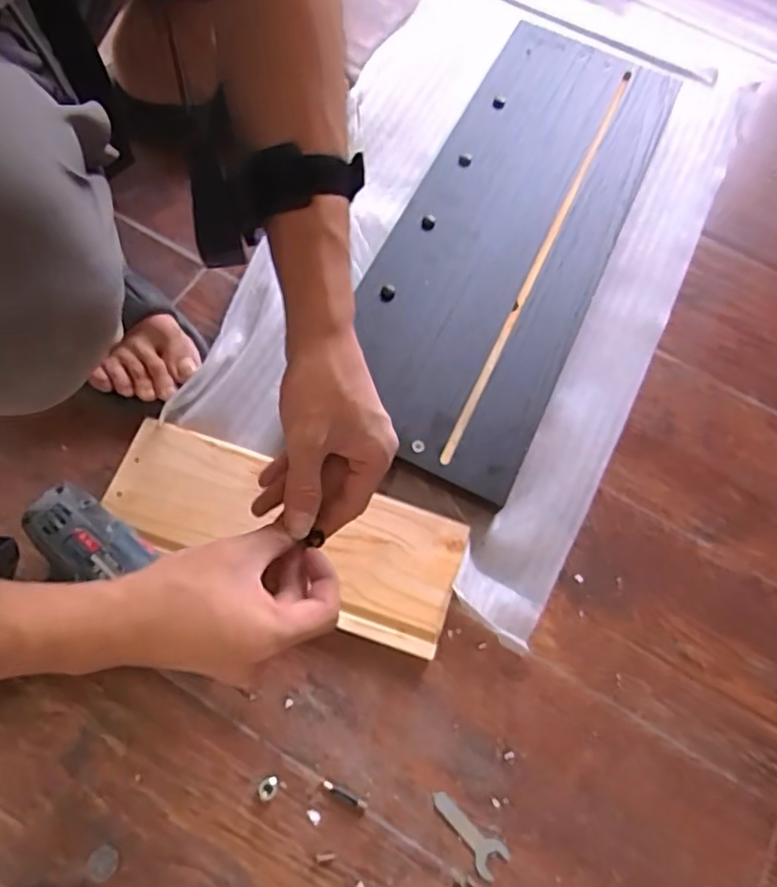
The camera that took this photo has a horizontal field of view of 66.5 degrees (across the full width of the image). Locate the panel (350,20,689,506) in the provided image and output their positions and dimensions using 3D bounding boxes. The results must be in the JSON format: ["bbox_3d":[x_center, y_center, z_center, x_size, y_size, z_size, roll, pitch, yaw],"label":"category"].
[{"bbox_3d":[0.126,-0.224,0.615,0.208,0.011,0.560,25,70,6],"label":"panel"}]

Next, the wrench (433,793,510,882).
[{"bbox_3d":[0.060,0.289,0.443,0.025,0.004,0.066,-39,75,-17],"label":"wrench"}]

